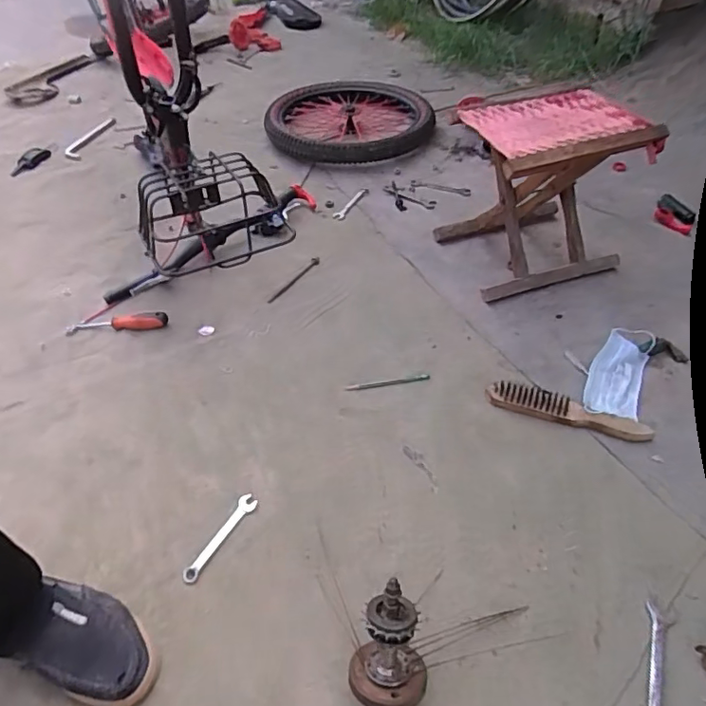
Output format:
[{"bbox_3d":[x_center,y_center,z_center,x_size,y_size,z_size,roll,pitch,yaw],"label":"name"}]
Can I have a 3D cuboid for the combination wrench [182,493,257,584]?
[{"bbox_3d":[-0.187,0.261,0.766,0.026,0.009,0.139,23,55,22],"label":"combination wrench"}]

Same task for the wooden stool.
[{"bbox_3d":[0.355,-0.309,1.044,0.285,0.285,0.231,-13,48,-10],"label":"wooden stool"}]

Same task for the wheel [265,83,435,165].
[{"bbox_3d":[-0.012,-0.658,1.525,0.456,0.064,0.403,12,49,12],"label":"wheel"}]

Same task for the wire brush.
[{"bbox_3d":[0.344,0.093,0.874,0.250,0.023,0.046,16,53,17],"label":"wire brush"}]

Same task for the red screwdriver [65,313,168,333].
[{"bbox_3d":[-0.465,-0.058,1.062,0.202,0.029,0.026,-4,50,1],"label":"red screwdriver"}]

